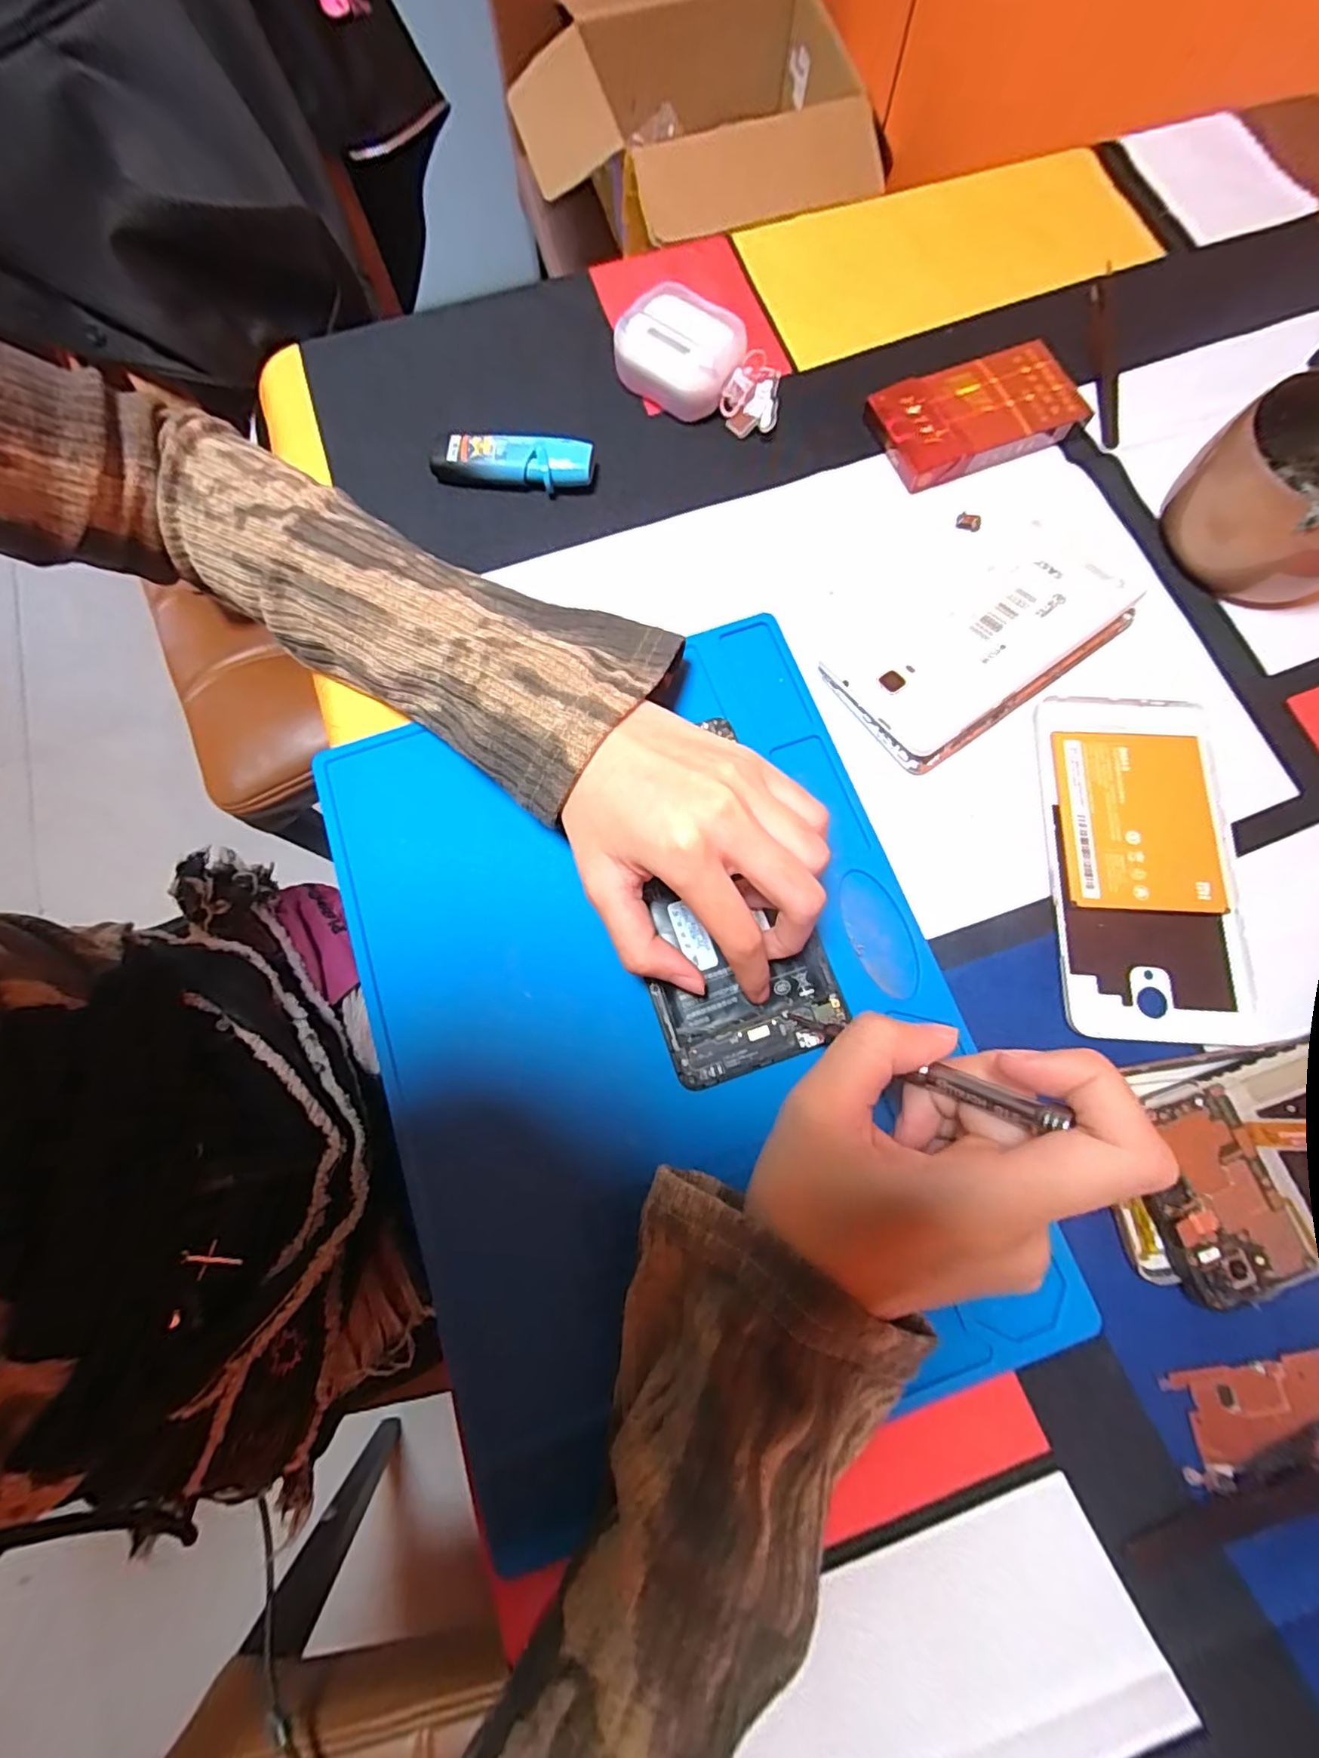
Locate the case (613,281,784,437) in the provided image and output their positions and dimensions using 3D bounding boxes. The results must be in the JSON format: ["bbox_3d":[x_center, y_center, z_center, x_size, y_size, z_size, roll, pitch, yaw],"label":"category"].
[{"bbox_3d":[0.025,-0.272,0.322,0.090,0.030,0.050,41,80,11],"label":"case"}]

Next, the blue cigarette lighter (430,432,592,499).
[{"bbox_3d":[-0.076,-0.215,0.314,0.083,0.019,0.019,7,76,3],"label":"blue cigarette lighter"}]

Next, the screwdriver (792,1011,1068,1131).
[{"bbox_3d":[0.077,0.059,0.199,0.008,0.101,0.008,38,78,-20],"label":"screwdriver"}]

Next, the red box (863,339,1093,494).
[{"bbox_3d":[0.166,-0.243,0.317,0.101,0.017,0.056,-22,76,-4],"label":"red box"}]

